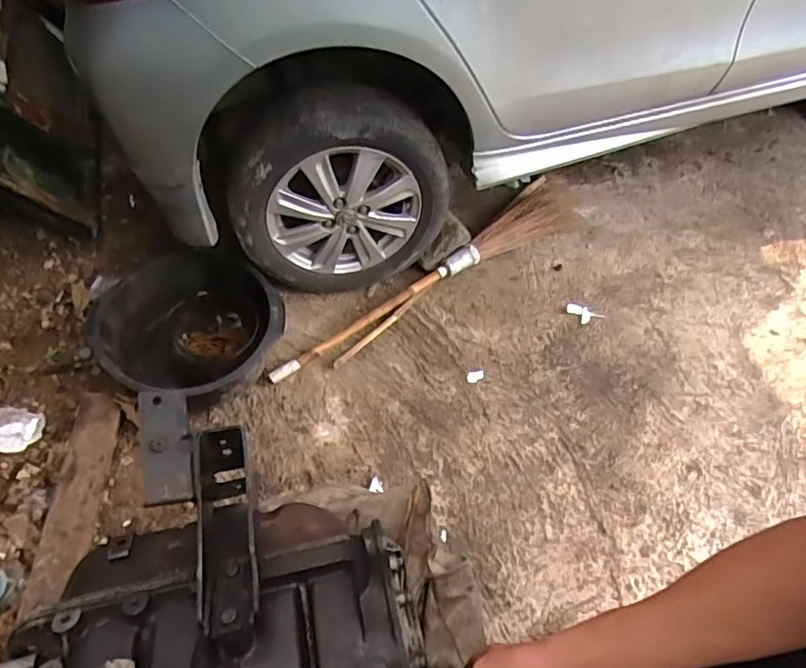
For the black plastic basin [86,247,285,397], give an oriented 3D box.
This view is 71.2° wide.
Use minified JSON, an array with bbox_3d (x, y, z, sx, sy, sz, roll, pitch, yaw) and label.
[{"bbox_3d":[-0.541,-0.021,1.451,0.444,0.191,0.428,-3,56,5],"label":"black plastic basin"}]

